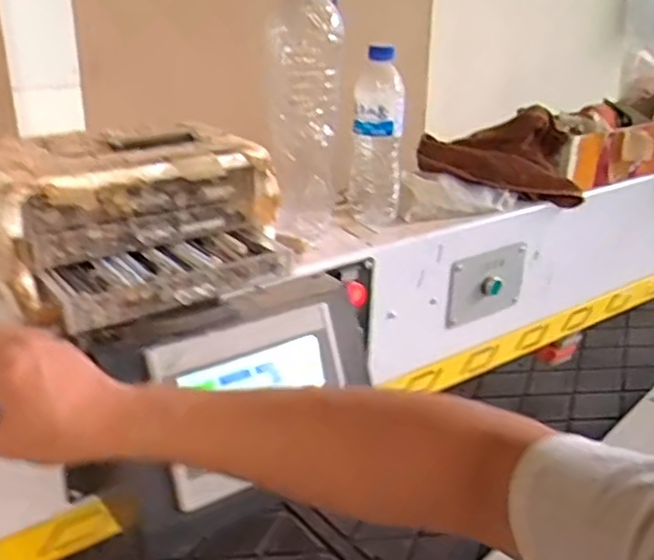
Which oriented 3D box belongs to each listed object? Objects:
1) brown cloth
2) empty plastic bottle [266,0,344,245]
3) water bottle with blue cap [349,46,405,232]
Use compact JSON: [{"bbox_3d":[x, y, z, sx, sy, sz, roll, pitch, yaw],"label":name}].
[{"bbox_3d":[0.248,-0.178,1.061,0.215,0.112,0.092,-3,24,-10],"label":"brown cloth"},{"bbox_3d":[-0.027,-0.199,0.854,0.080,0.290,0.085,-1,24,-4],"label":"empty plastic bottle"},{"bbox_3d":[0.064,-0.181,0.928,0.061,0.210,0.054,4,24,6],"label":"water bottle with blue cap"}]

